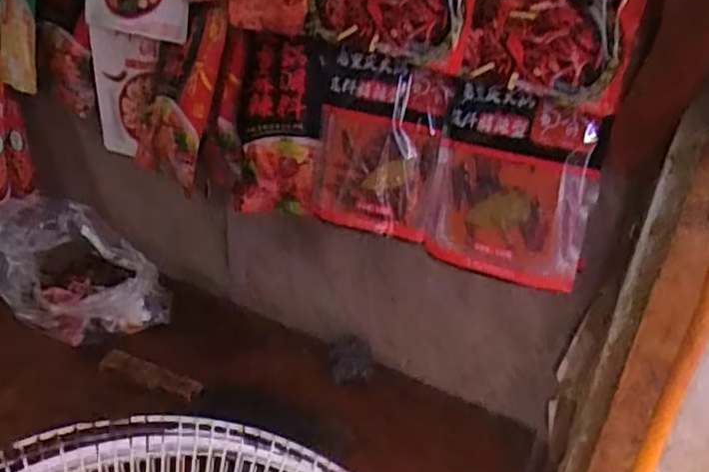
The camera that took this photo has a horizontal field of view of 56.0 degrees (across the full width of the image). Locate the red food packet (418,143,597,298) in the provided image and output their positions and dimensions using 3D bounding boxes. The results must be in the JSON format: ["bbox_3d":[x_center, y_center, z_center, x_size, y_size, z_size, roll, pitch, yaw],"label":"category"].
[{"bbox_3d":[0.158,-0.020,0.694,0.161,0.125,0.039,19,35,21],"label":"red food packet"}]

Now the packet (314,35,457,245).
[{"bbox_3d":[0.019,-0.100,0.745,0.150,0.204,0.033,19,26,22],"label":"packet"}]

